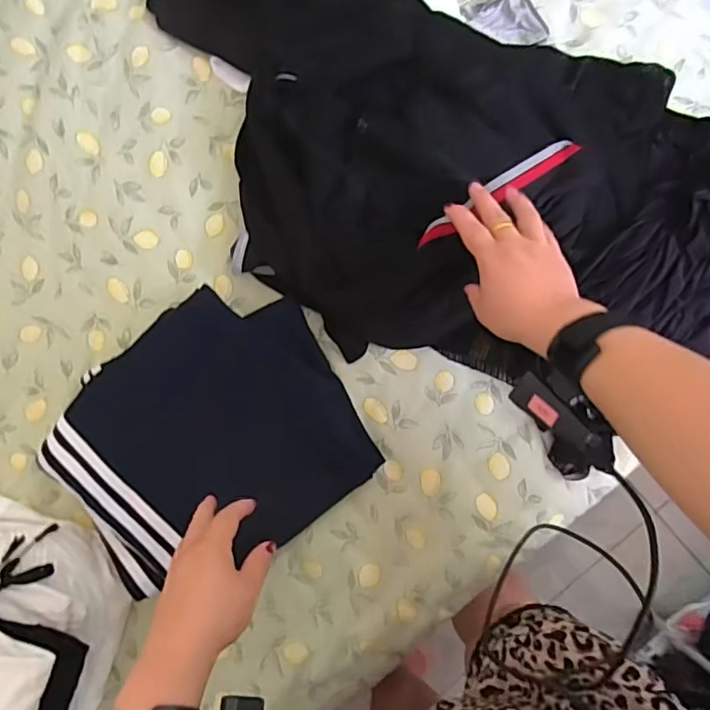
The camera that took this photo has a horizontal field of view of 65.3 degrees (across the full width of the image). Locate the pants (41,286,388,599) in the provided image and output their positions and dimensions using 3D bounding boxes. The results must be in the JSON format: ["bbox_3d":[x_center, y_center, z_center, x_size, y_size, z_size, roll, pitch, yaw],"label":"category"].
[{"bbox_3d":[-0.151,0.080,0.560,0.282,0.066,0.249,-29,87,0],"label":"pants"}]

